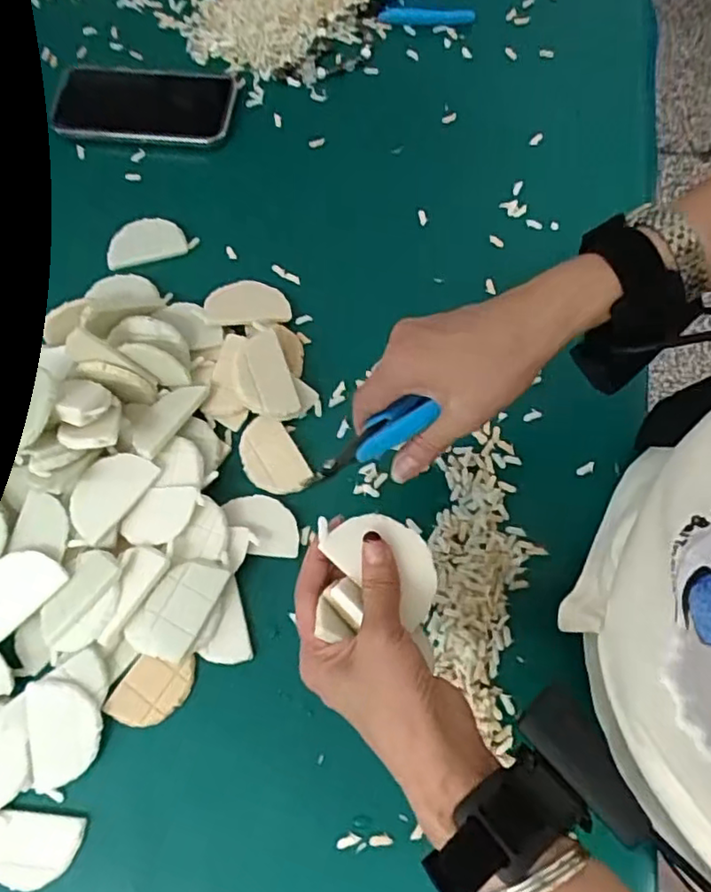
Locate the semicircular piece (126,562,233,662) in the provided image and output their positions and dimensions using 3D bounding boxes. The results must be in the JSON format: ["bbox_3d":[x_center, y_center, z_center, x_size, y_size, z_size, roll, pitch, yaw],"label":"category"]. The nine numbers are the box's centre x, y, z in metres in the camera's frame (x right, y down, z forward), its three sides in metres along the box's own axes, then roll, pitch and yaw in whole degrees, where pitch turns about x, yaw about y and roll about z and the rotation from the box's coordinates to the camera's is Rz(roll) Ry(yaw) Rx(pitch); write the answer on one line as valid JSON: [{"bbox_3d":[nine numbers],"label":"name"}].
[{"bbox_3d":[-0.123,0.111,0.432,0.043,0.013,0.075,29,75,11],"label":"semicircular piece"}]

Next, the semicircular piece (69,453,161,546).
[{"bbox_3d":[-0.181,0.032,0.456,0.039,0.008,0.069,36,77,13],"label":"semicircular piece"}]

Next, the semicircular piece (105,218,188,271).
[{"bbox_3d":[-0.185,-0.180,0.552,0.070,0.004,0.038,-12,89,2],"label":"semicircular piece"}]

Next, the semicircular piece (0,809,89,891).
[{"bbox_3d":[-0.213,0.261,0.405,0.068,0.004,0.042,4,72,4],"label":"semicircular piece"}]

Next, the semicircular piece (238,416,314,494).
[{"bbox_3d":[-0.065,0.009,0.479,0.043,0.006,0.063,-30,73,-7],"label":"semicircular piece"}]

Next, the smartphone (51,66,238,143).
[{"bbox_3d":[-0.196,-0.322,0.584,0.160,0.011,0.084,7,72,4],"label":"smartphone"}]

